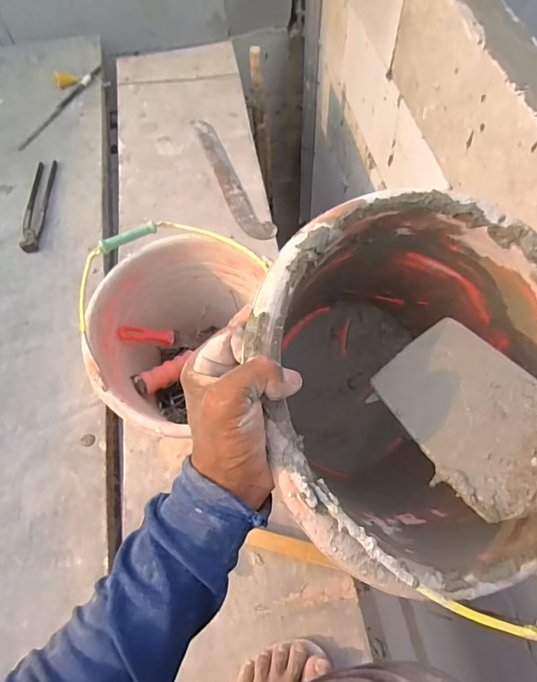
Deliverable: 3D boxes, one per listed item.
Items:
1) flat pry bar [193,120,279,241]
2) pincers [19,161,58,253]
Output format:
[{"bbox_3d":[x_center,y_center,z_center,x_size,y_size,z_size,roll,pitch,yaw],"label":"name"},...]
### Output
[{"bbox_3d":[-0.087,-0.345,0.932,0.057,0.009,0.376,-24,63,-9],"label":"flat pry bar"},{"bbox_3d":[-0.474,-0.285,0.916,0.041,0.020,0.247,-5,62,1],"label":"pincers"}]

